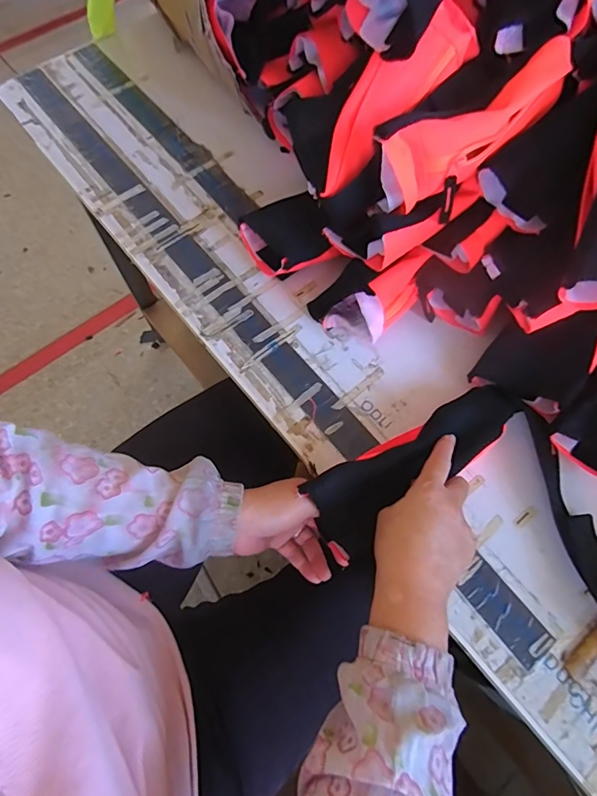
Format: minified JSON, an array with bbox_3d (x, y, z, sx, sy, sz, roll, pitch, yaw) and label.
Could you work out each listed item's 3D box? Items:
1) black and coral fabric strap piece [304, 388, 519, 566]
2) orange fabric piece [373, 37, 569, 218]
[{"bbox_3d":[0.122,0.058,0.428,0.236,0.033,0.073,-30,72,-14],"label":"black and coral fabric strap piece"},{"bbox_3d":[0.172,-0.258,0.433,0.209,0.072,0.063,-26,71,-10],"label":"orange fabric piece"}]

